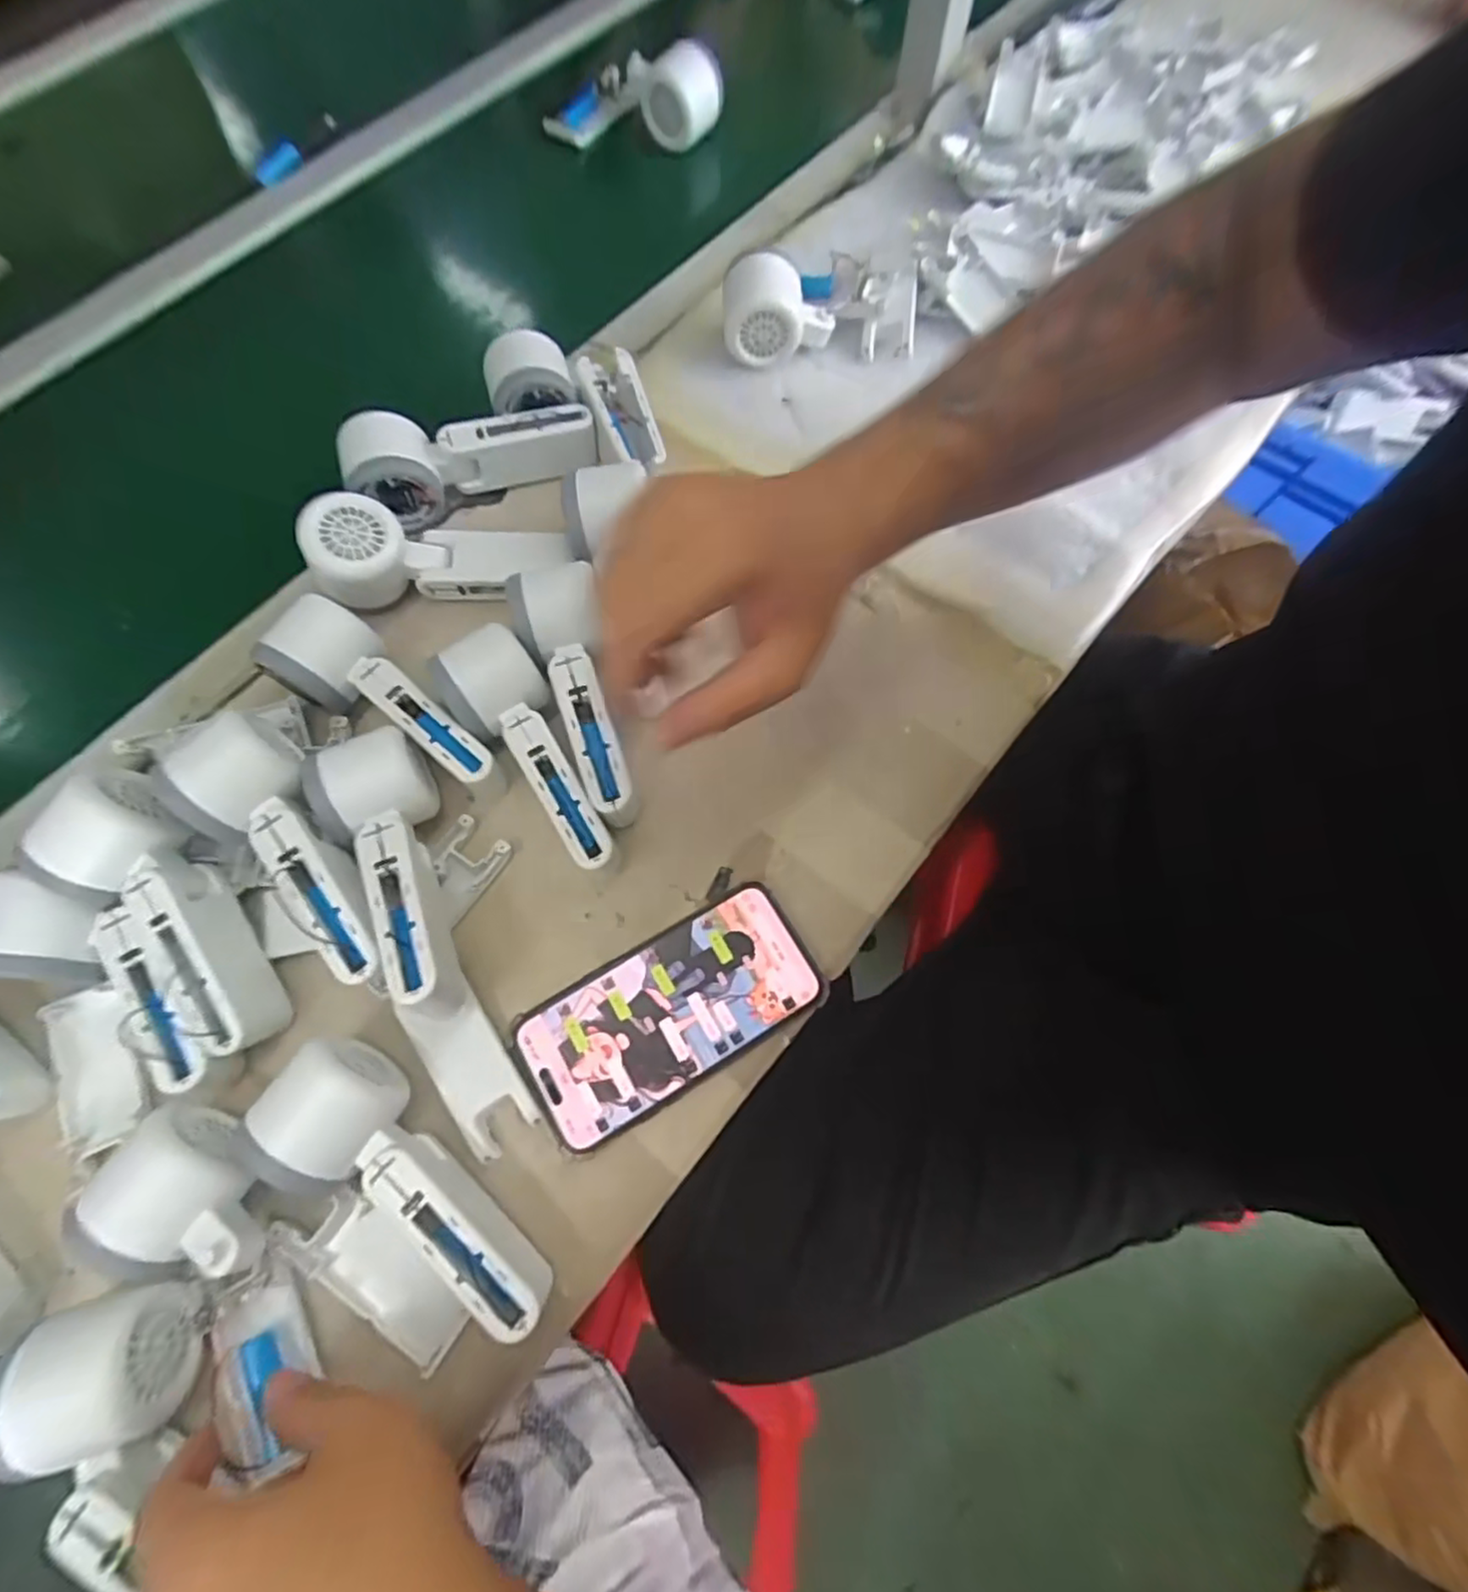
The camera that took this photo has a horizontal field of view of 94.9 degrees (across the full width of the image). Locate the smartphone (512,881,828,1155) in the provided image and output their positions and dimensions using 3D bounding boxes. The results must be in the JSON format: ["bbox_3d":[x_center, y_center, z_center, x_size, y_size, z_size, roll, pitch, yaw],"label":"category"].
[{"bbox_3d":[-0.034,0.116,0.367,0.160,0.007,0.077,-29,74,-10],"label":"smartphone"}]

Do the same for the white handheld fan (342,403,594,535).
[{"bbox_3d":[-0.179,-0.236,0.466,0.167,0.050,0.050,-18,73,-7],"label":"white handheld fan"}]

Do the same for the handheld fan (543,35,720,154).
[{"bbox_3d":[-0.087,-0.631,0.615,0.160,0.069,0.089,19,68,23],"label":"handheld fan"}]

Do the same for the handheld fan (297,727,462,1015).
[{"bbox_3d":[-0.185,0.039,0.365,0.055,0.059,0.163,-20,73,-7],"label":"handheld fan"}]

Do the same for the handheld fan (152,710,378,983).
[{"bbox_3d":[-0.233,0.025,0.364,0.165,0.065,0.059,41,75,12],"label":"handheld fan"}]

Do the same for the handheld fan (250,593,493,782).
[{"bbox_3d":[-0.208,-0.055,0.404,0.161,0.051,0.059,36,75,11],"label":"handheld fan"}]

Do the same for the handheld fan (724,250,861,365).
[{"bbox_3d":[0.040,-0.381,0.508,0.110,0.051,0.069,-26,74,-9],"label":"handheld fan"}]

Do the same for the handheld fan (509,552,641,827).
[{"bbox_3d":[-0.093,-0.063,0.409,0.051,0.053,0.167,-16,72,-6],"label":"handheld fan"}]

